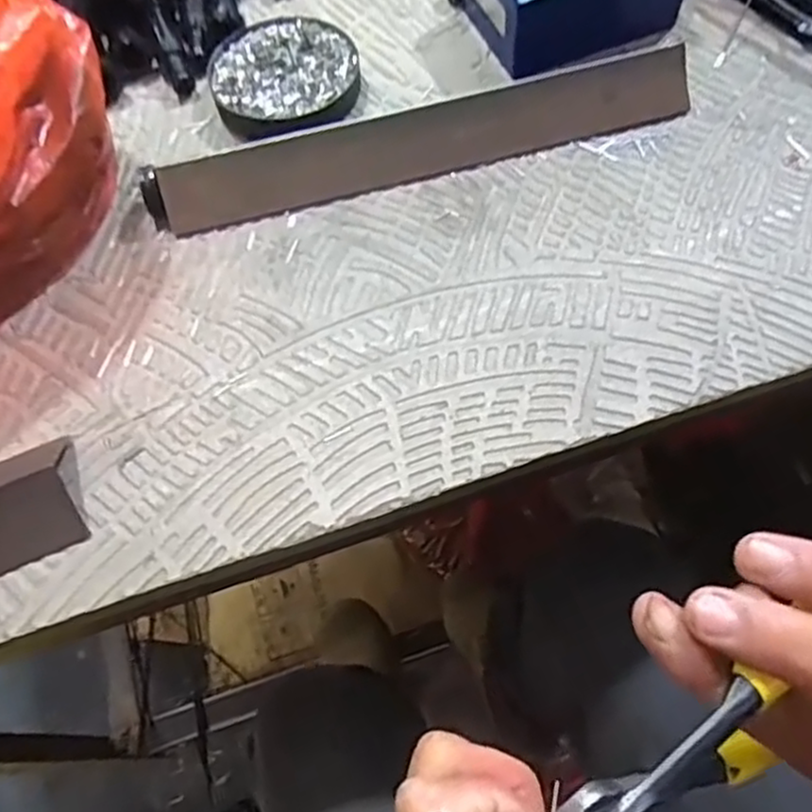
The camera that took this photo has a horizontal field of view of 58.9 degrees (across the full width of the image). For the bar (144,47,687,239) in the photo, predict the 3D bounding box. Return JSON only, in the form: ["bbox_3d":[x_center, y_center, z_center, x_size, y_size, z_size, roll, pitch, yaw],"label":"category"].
[{"bbox_3d":[0.014,-0.142,0.376,0.278,0.027,0.027,-15,65,-3],"label":"bar"}]

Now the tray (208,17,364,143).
[{"bbox_3d":[-0.068,-0.191,0.414,0.082,0.018,0.072,-9,64,-1],"label":"tray"}]

